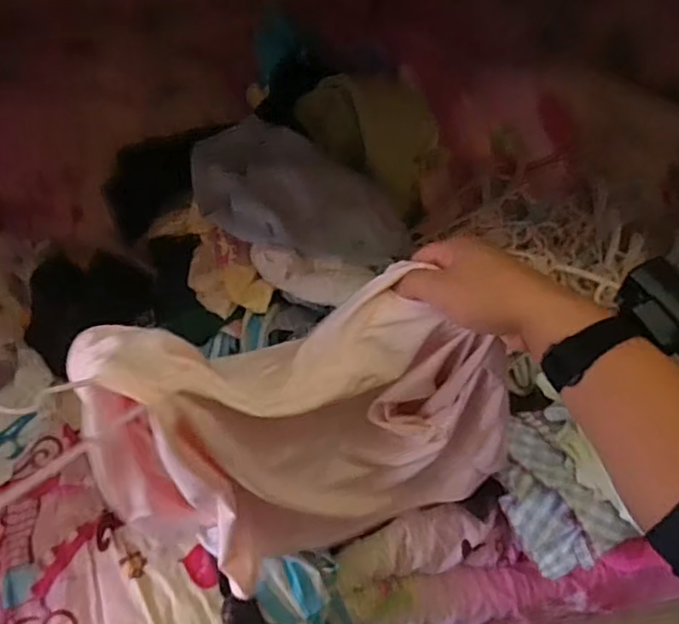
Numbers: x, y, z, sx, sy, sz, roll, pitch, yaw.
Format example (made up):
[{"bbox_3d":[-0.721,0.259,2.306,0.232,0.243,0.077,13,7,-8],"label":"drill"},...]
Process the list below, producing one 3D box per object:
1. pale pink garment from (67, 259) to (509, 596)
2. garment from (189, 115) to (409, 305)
[{"bbox_3d":[-0.013,0.114,0.592,0.322,0.373,0.126,-18,61,-14],"label":"pale pink garment"},{"bbox_3d":[-0.062,-0.180,0.996,0.320,0.104,0.236,39,64,19],"label":"garment"}]

